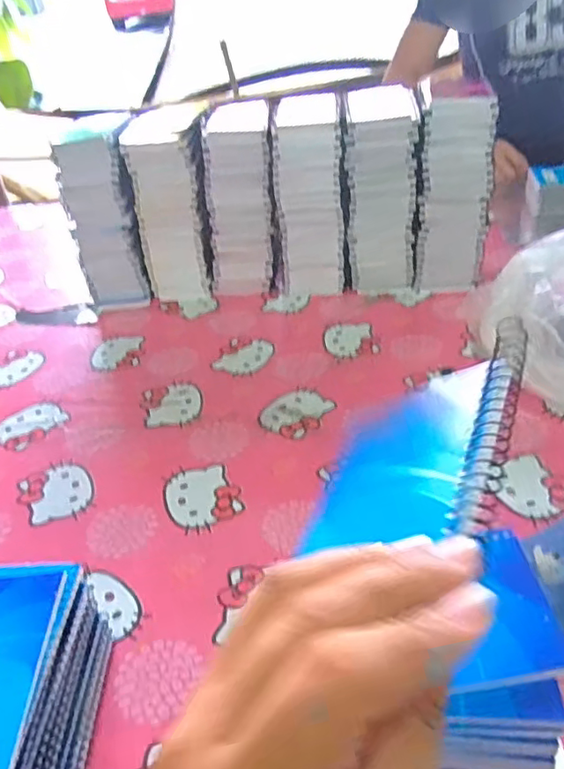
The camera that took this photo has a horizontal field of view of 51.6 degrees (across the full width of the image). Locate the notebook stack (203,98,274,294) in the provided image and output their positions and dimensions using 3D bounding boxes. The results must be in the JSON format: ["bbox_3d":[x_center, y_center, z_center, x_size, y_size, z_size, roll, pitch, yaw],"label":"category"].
[{"bbox_3d":[-0.062,-0.288,0.888,0.104,0.264,0.137,-6,37,1],"label":"notebook stack"}]

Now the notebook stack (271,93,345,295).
[{"bbox_3d":[0.041,-0.268,0.856,0.091,0.255,0.112,-2,38,5],"label":"notebook stack"}]

